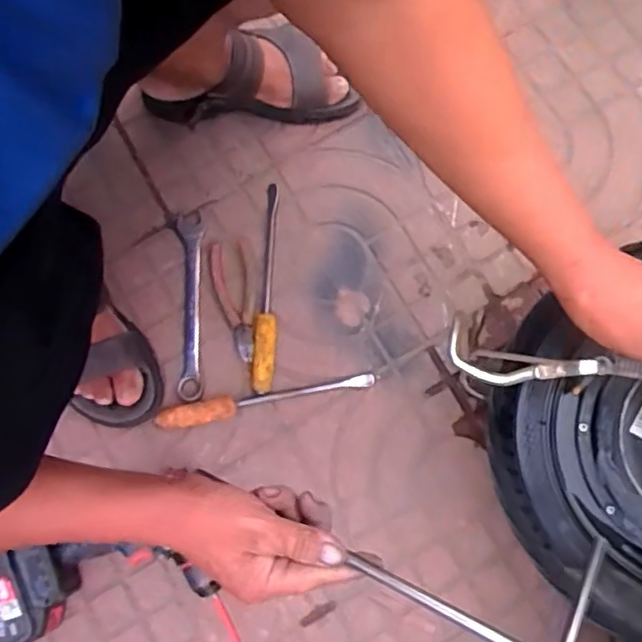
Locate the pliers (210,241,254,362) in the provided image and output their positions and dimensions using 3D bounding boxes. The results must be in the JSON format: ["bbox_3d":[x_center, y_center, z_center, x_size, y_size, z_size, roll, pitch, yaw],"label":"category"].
[{"bbox_3d":[-0.104,-0.025,0.765,0.051,0.008,0.146,-10,80,-1],"label":"pliers"}]

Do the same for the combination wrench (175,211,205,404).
[{"bbox_3d":[-0.161,-0.019,0.772,0.036,0.013,0.232,-3,80,0],"label":"combination wrench"}]

